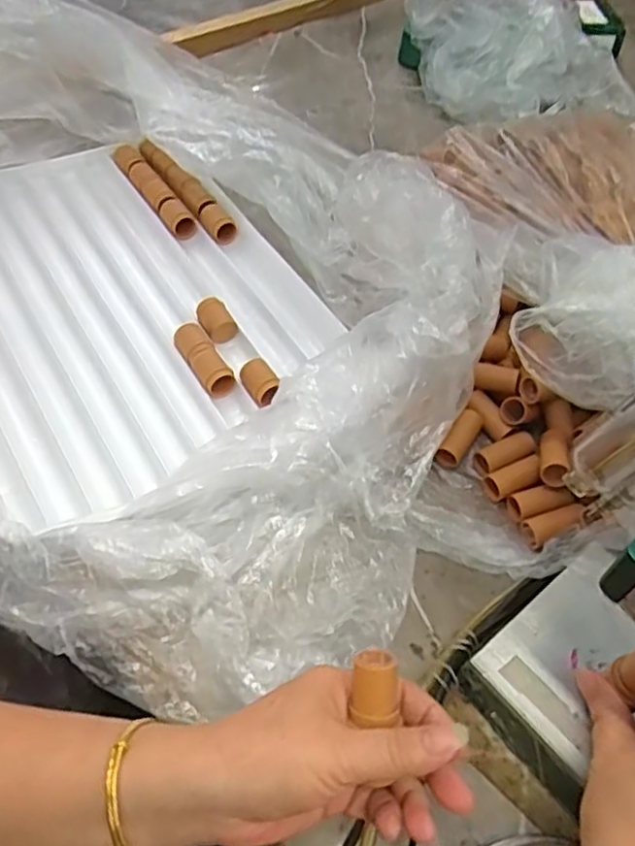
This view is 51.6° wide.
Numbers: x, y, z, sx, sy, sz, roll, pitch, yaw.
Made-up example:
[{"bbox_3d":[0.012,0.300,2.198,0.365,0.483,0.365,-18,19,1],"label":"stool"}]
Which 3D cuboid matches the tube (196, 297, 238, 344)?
[{"bbox_3d":[-0.089,-0.091,0.575,0.026,0.024,0.036,-25,59,-18],"label":"tube"}]

